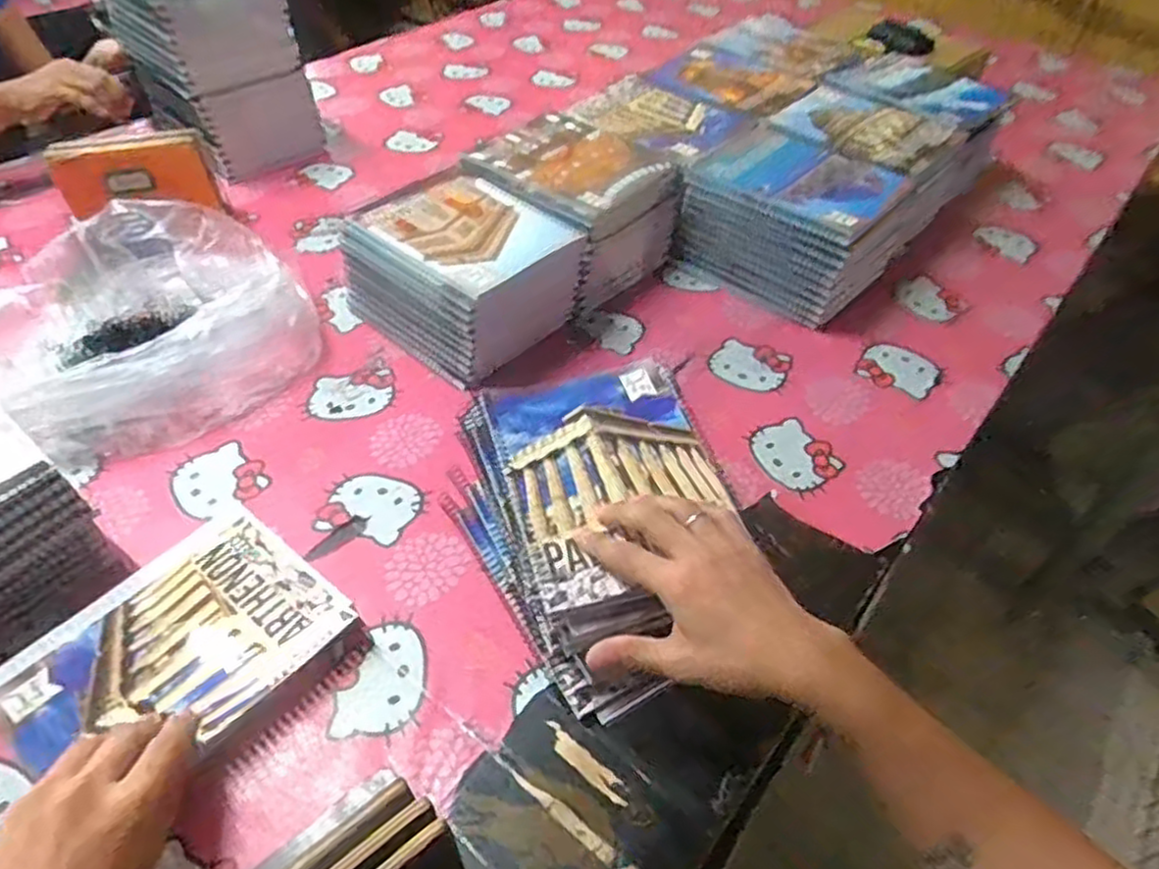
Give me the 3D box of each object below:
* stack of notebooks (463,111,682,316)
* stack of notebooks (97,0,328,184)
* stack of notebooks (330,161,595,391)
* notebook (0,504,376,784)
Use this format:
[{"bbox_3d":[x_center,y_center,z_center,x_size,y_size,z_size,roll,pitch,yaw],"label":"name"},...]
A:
[{"bbox_3d":[-0.010,-0.256,0.826,0.201,0.123,0.169,35,55,26],"label":"stack of notebooks"},{"bbox_3d":[-0.493,-0.493,0.957,0.224,0.235,0.165,34,54,25],"label":"stack of notebooks"},{"bbox_3d":[-0.118,-0.169,0.739,0.201,0.114,0.168,33,54,24],"label":"stack of notebooks"},{"bbox_3d":[-0.277,0.158,0.504,0.166,0.029,0.199,32,54,24],"label":"notebook"}]

